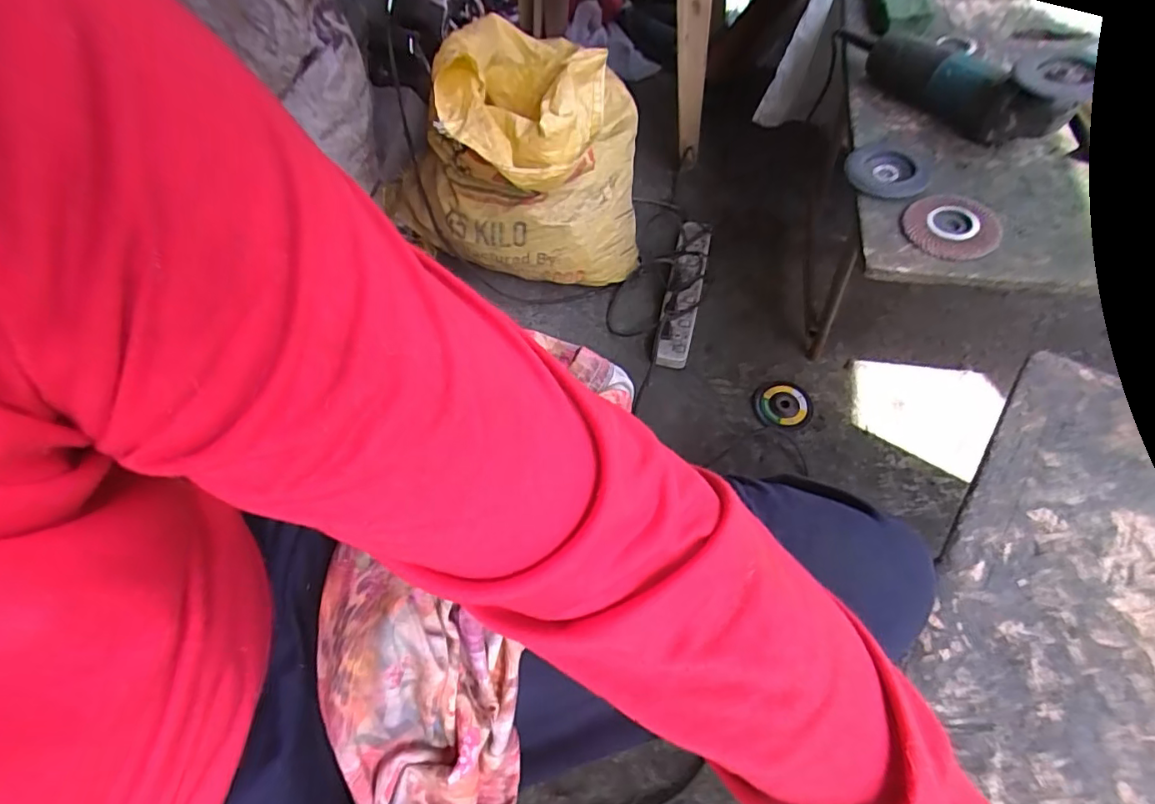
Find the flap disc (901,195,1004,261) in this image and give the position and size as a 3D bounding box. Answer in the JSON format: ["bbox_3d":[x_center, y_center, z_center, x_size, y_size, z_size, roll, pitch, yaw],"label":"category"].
[{"bbox_3d":[0.404,-0.193,0.583,0.091,0.013,0.089,-1,61,2],"label":"flap disc"}]

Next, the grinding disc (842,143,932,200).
[{"bbox_3d":[0.365,-0.271,0.636,0.096,0.007,0.095,1,61,4],"label":"grinding disc"}]

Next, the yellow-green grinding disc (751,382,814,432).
[{"bbox_3d":[0.350,0.003,0.920,0.094,0.014,0.088,-2,61,4],"label":"yellow-green grinding disc"}]

